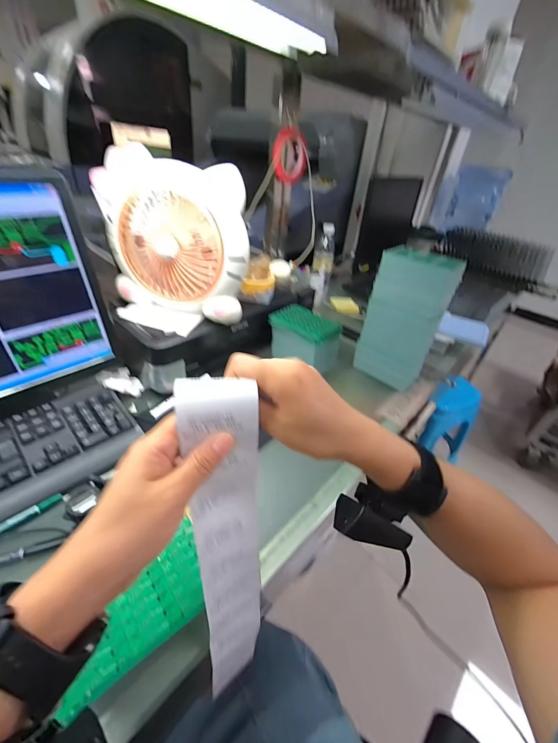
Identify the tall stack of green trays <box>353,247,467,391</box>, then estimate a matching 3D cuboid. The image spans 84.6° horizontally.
[{"bbox_3d":[0.267,-0.111,0.660,0.138,0.267,0.096,32,43,31],"label":"tall stack of green trays"}]

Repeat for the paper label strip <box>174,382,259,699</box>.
[{"bbox_3d":[-0.044,0.178,0.278,0.055,0.369,0.021,-6,23,-17],"label":"paper label strip"}]

